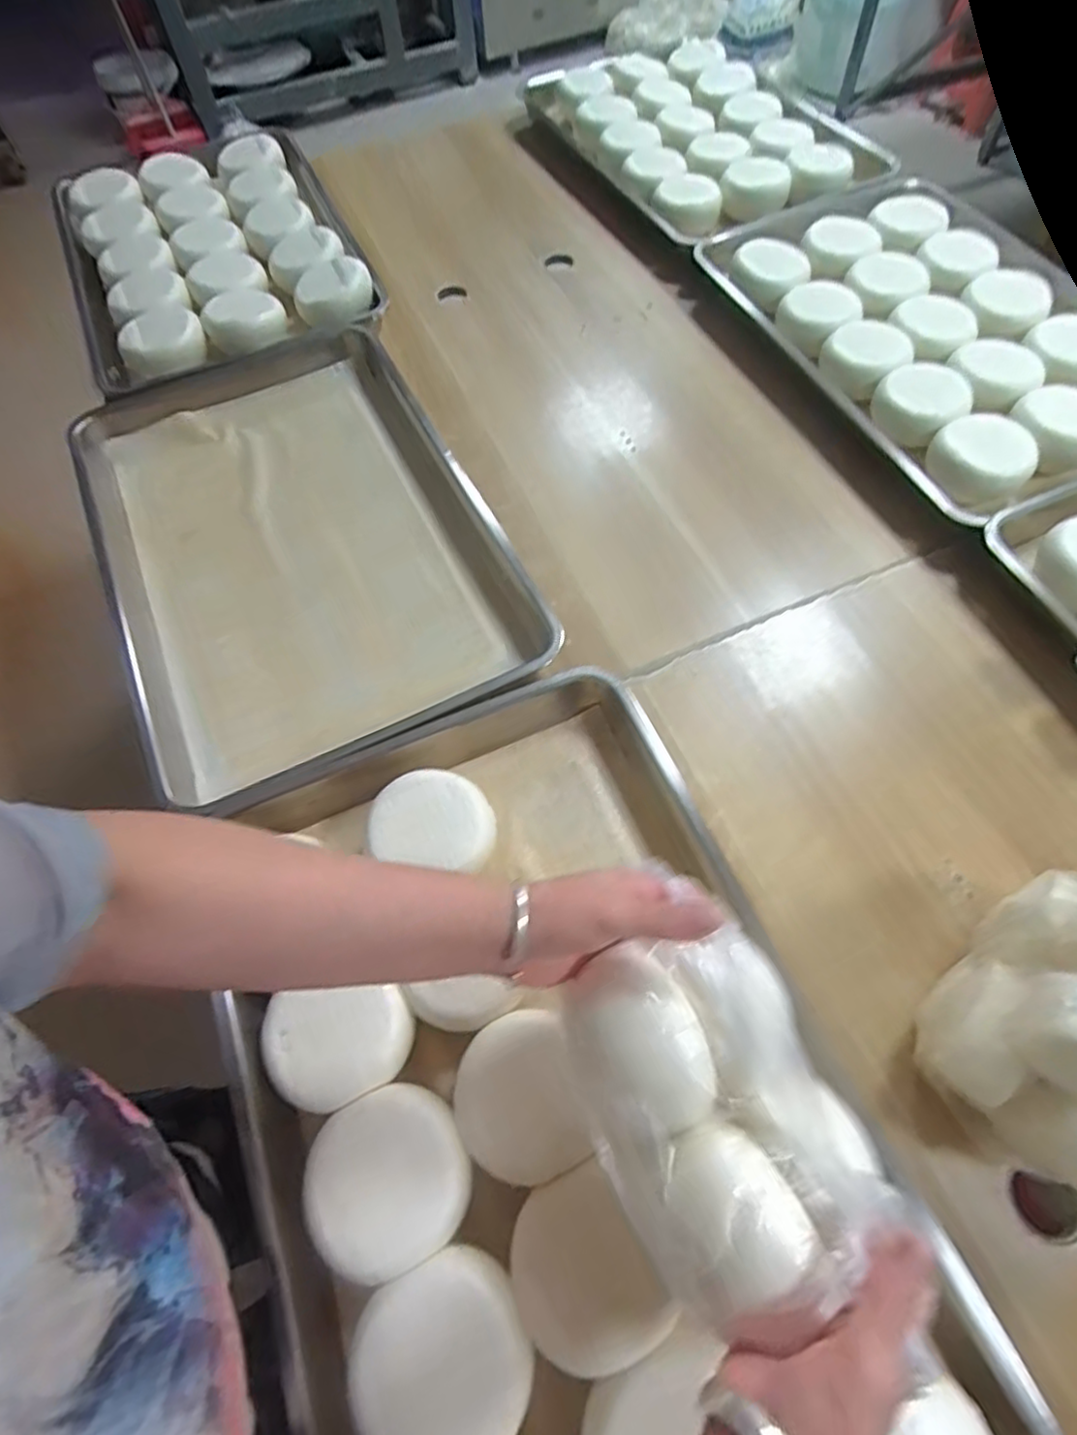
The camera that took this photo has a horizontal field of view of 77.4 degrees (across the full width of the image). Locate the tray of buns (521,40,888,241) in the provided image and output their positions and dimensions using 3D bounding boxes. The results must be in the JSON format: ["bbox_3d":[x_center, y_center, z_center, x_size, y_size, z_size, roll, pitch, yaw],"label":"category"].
[{"bbox_3d":[0.238,-0.981,1.111,0.375,0.061,0.611,-24,64,-10],"label":"tray of buns"}]

